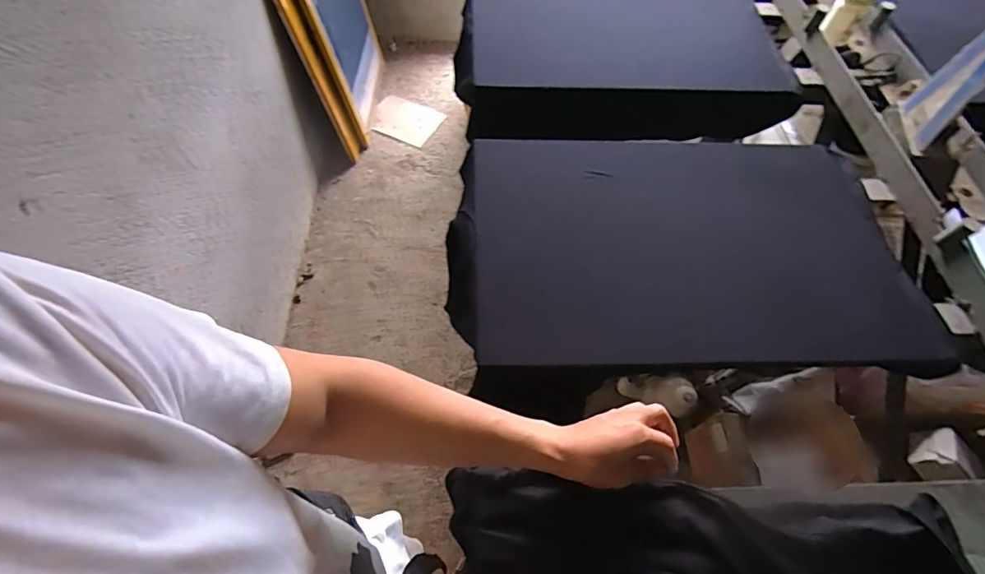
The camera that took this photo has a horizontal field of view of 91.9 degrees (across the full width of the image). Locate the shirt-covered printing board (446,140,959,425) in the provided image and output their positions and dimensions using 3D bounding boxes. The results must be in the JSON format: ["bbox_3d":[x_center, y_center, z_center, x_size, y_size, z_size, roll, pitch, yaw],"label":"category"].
[{"bbox_3d":[0.290,-0.055,0.714,0.691,0.053,0.456,-1,59,-4],"label":"shirt-covered printing board"}]

